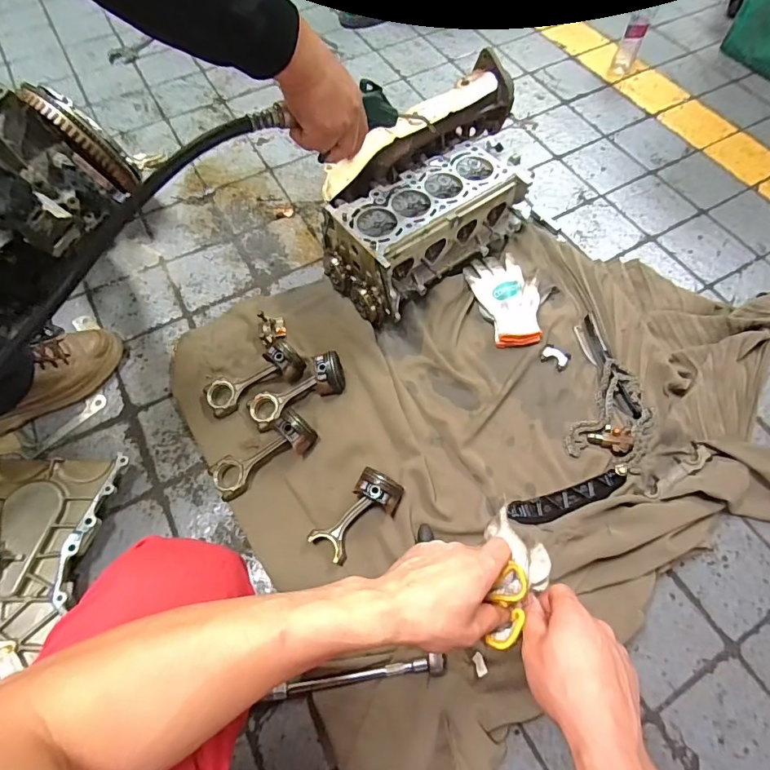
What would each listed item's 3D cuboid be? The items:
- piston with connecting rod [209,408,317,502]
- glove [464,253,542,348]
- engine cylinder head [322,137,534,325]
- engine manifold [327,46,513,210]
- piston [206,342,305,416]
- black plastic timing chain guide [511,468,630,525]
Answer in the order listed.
[{"bbox_3d":[-0.202,0.112,0.746,0.177,0.057,0.081,-38,71,-14],"label":"piston with connecting rod"},{"bbox_3d":[0.244,-0.173,0.890,0.130,0.035,0.198,-14,67,-5],"label":"glove"},{"bbox_3d":[0.073,-0.301,0.873,0.374,0.160,0.205,-36,71,-14],"label":"engine cylinder head"},{"bbox_3d":[0.058,-0.459,0.836,0.402,0.104,0.088,-34,68,-16],"label":"engine manifold"},{"bbox_3d":[-0.234,-0.017,0.806,0.183,0.057,0.075,-25,68,-9],"label":"piston"},{"bbox_3d":[0.292,0.181,0.726,0.191,0.013,0.043,-18,67,-7],"label":"black plastic timing chain guide"}]

